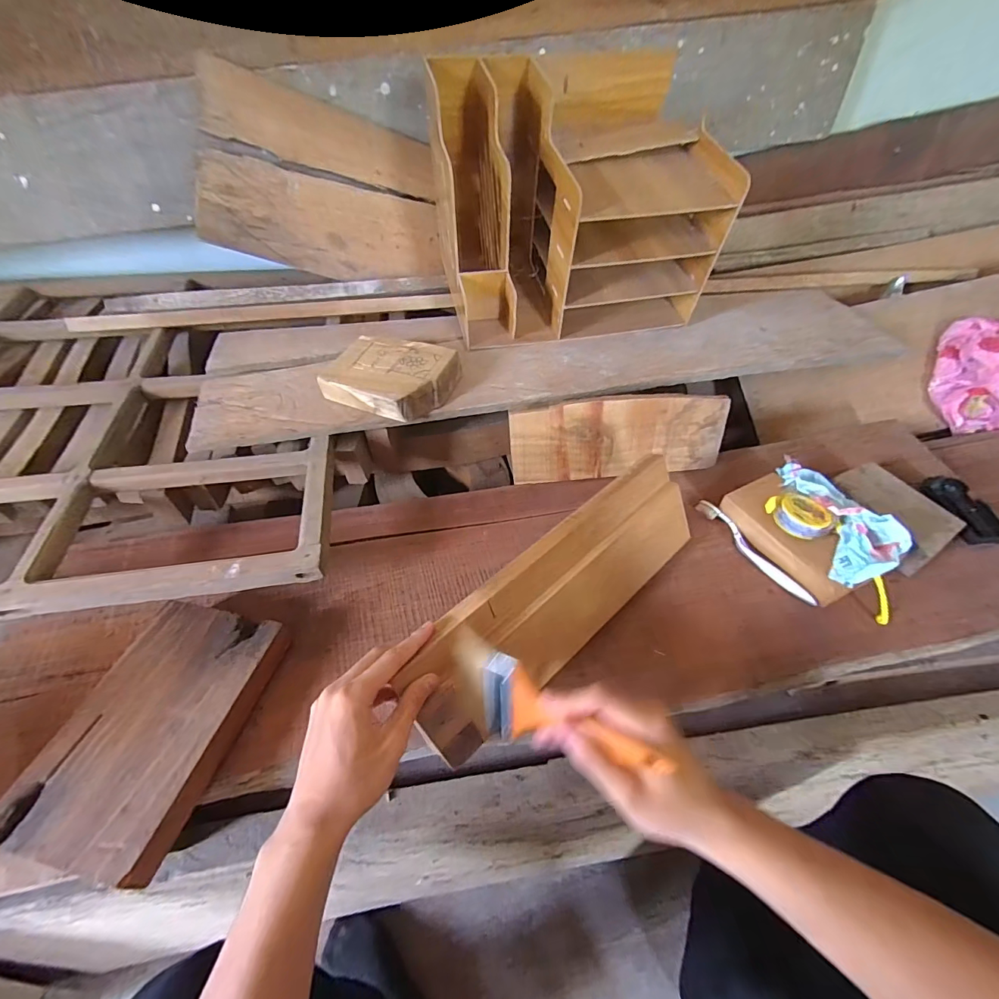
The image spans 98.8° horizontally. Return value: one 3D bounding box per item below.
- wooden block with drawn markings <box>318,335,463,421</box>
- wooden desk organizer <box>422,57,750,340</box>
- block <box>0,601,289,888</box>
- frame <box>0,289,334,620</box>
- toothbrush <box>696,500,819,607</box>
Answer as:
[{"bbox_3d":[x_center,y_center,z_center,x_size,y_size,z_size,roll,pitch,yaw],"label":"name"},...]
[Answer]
[{"bbox_3d":[-0.154,-0.177,0.622,0.162,0.053,0.125,12,48,14],"label":"wooden block with drawn markings"},{"bbox_3d":[0.116,-0.452,0.672,0.372,0.326,0.296,-12,47,-9],"label":"wooden desk organizer"},{"bbox_3d":[-0.334,0.216,0.419,0.142,0.034,0.217,9,47,11],"label":"block"},{"bbox_3d":[-0.833,-0.113,0.601,1.207,0.058,0.686,-4,52,-8],"label":"frame"},{"bbox_3d":[0.331,0.065,0.565,0.016,0.017,0.183,-20,49,-16],"label":"toothbrush"}]

